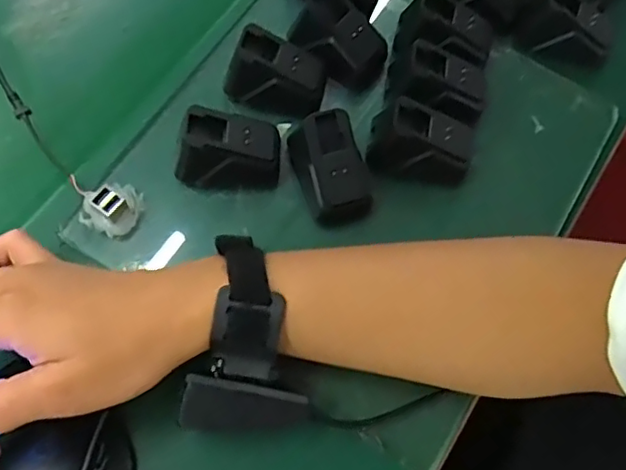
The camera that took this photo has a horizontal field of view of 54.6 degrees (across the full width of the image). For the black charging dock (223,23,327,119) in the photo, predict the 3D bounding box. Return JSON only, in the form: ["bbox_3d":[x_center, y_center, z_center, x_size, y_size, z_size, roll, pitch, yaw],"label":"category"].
[{"bbox_3d":[-0.024,-0.109,0.415,0.062,0.048,0.039,17,69,4],"label":"black charging dock"}]

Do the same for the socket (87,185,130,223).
[{"bbox_3d":[-0.127,-0.020,0.378,0.018,0.015,0.015,37,72,11],"label":"socket"}]

